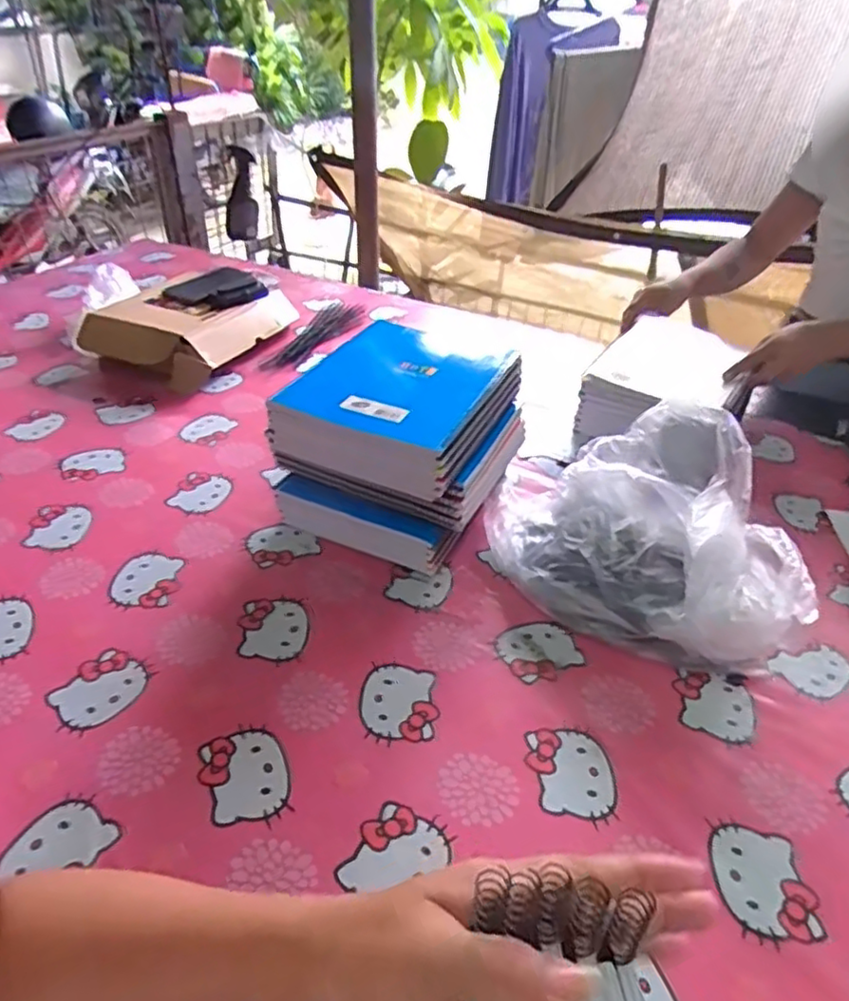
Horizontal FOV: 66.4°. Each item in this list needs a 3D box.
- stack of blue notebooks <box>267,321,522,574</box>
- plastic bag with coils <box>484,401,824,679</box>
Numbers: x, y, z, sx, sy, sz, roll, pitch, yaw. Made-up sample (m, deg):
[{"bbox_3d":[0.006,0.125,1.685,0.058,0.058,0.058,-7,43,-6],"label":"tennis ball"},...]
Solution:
[{"bbox_3d":[-0.023,-0.069,0.789,0.231,0.183,0.235,18,41,20],"label":"stack of blue notebooks"},{"bbox_3d":[0.234,0.016,0.721,0.342,0.154,0.264,21,42,23],"label":"plastic bag with coils"}]

